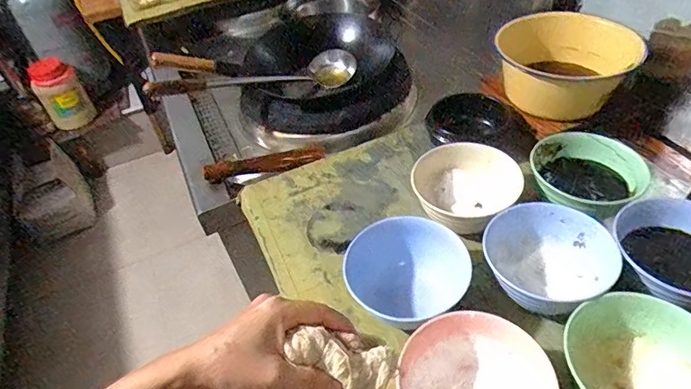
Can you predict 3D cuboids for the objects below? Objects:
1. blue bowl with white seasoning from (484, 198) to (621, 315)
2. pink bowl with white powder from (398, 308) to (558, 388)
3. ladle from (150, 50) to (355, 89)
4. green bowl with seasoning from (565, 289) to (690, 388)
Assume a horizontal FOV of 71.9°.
[{"bbox_3d":[0.275,0.089,0.649,0.158,0.086,0.145,-4,44,4],"label":"blue bowl with white seasoning"},{"bbox_3d":[0.146,0.227,0.545,0.160,0.092,0.156,-4,44,4],"label":"pink bowl with white powder"},{"bbox_3d":[-0.164,-0.259,0.958,0.416,0.075,0.058,-8,39,-33],"label":"ladle"},{"bbox_3d":[0.335,0.189,0.529,0.151,0.062,0.162,-4,44,4],"label":"green bowl with seasoning"}]

